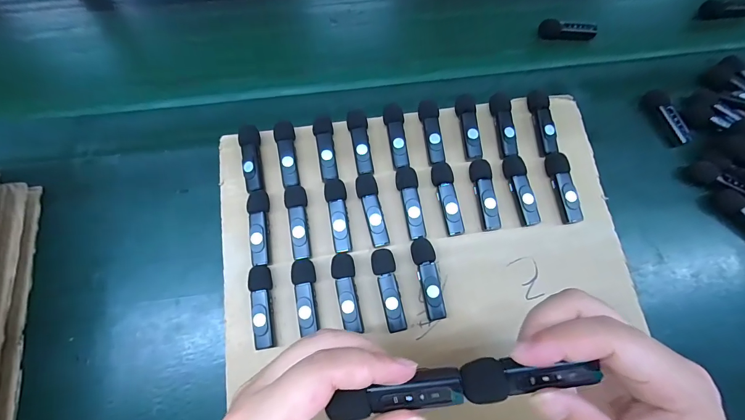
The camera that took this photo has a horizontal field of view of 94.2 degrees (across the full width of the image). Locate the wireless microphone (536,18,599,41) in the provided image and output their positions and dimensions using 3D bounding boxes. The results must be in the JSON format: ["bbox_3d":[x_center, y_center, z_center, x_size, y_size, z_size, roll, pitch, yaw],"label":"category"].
[{"bbox_3d":[0.231,-0.212,0.411,0.062,0.020,0.017,14,74,17],"label":"wireless microphone"}]

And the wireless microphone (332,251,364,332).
[{"bbox_3d":[-0.020,0.068,0.286,0.018,0.015,0.063,-12,71,-5],"label":"wireless microphone"}]

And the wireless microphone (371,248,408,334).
[{"bbox_3d":[0.013,0.066,0.288,0.019,0.015,0.066,-11,71,-5],"label":"wireless microphone"}]

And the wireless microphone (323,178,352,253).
[{"bbox_3d":[-0.029,0.004,0.302,0.018,0.010,0.066,-10,71,-4],"label":"wireless microphone"}]

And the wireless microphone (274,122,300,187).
[{"bbox_3d":[-0.078,-0.051,0.317,0.017,0.009,0.062,-10,71,-4],"label":"wireless microphone"}]

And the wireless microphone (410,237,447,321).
[{"bbox_3d":[0.047,0.056,0.290,0.019,0.016,0.066,-12,71,-5],"label":"wireless microphone"}]

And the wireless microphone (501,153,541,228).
[{"bbox_3d":[0.134,-0.018,0.313,0.016,0.015,0.065,-13,75,-5],"label":"wireless microphone"}]

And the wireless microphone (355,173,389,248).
[{"bbox_3d":[-0.001,-0.001,0.303,0.018,0.011,0.066,-11,71,-5],"label":"wireless microphone"}]

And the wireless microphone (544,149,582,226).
[{"bbox_3d":[0.173,-0.022,0.314,0.017,0.014,0.066,-7,74,-3],"label":"wireless microphone"}]

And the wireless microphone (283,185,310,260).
[{"bbox_3d":[-0.065,0.010,0.301,0.018,0.011,0.065,-9,70,-4],"label":"wireless microphone"}]

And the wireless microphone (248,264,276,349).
[{"bbox_3d":[-0.090,0.077,0.281,0.018,0.013,0.064,-8,70,-4],"label":"wireless microphone"}]

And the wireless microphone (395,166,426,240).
[{"bbox_3d":[0.034,-0.007,0.306,0.019,0.011,0.066,-8,70,-3],"label":"wireless microphone"}]

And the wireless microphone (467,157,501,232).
[{"bbox_3d":[0.100,-0.014,0.310,0.018,0.012,0.064,-5,74,-3],"label":"wireless microphone"}]

